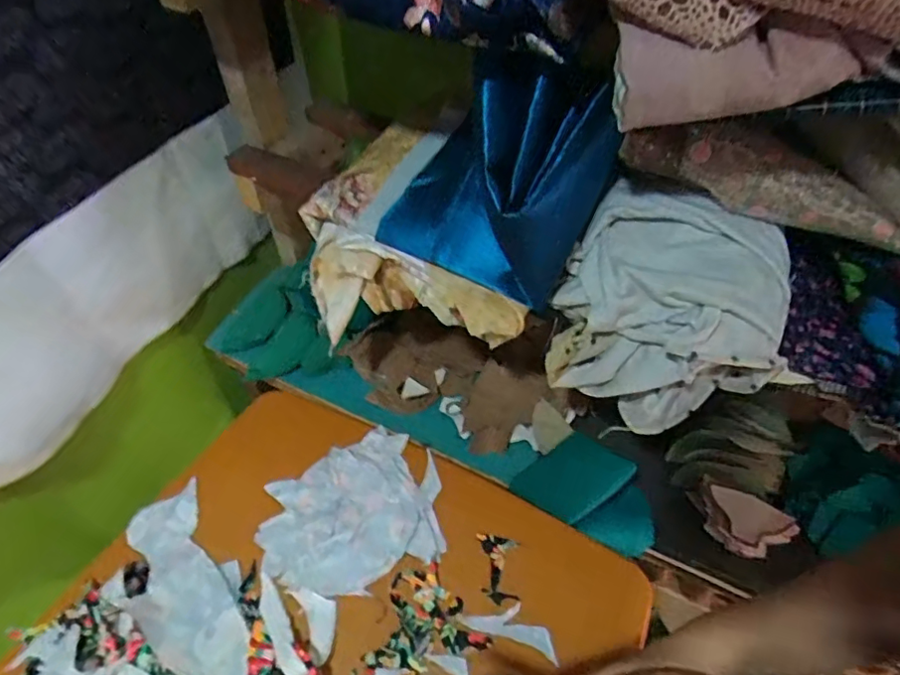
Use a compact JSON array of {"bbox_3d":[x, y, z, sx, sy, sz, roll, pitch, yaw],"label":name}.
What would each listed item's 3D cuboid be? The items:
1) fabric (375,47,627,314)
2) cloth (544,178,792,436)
[{"bbox_3d":[0.039,-0.145,0.493,0.185,0.185,0.104,21,53,15],"label":"fabric"},{"bbox_3d":[0.197,-0.023,0.508,0.188,0.161,0.131,22,53,16],"label":"cloth"}]

